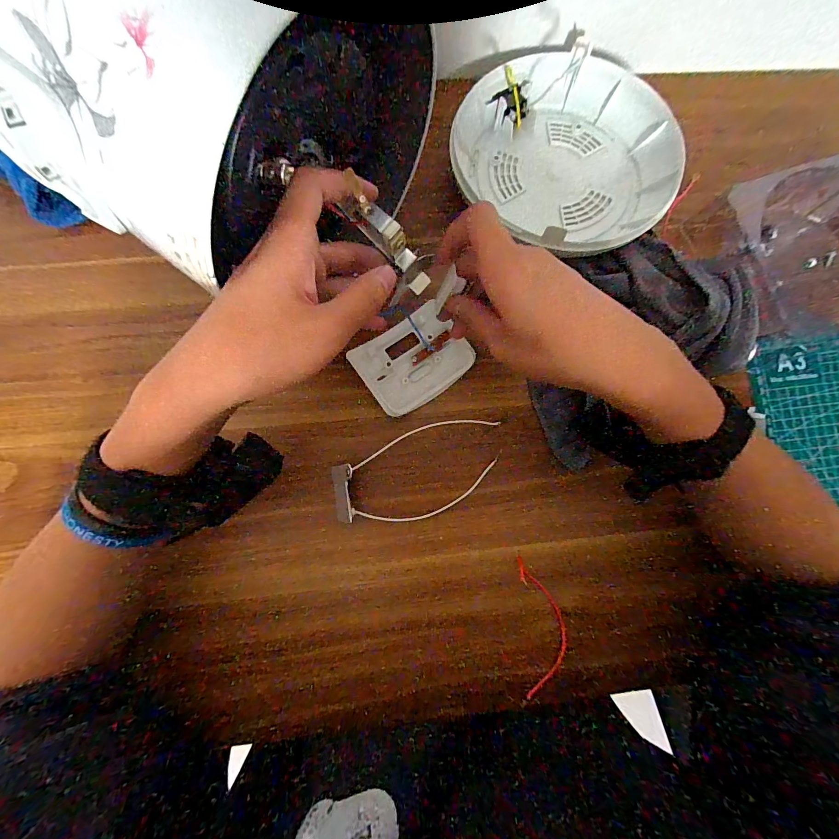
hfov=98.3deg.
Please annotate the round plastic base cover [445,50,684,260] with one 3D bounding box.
[{"bbox_3d":[0.133,-0.242,0.333,0.202,0.047,0.203,0,82,-2],"label":"round plastic base cover"}]

